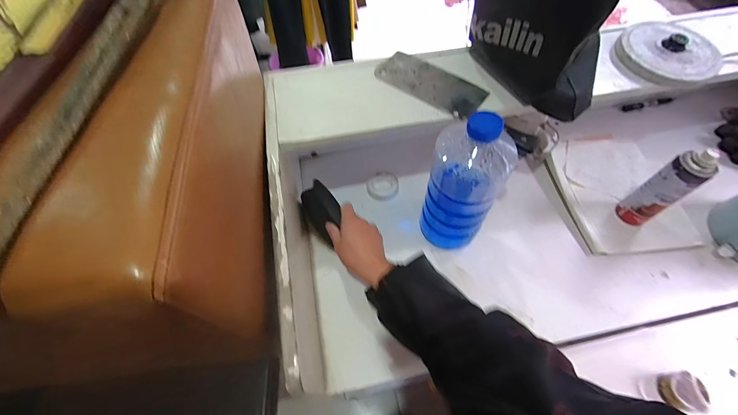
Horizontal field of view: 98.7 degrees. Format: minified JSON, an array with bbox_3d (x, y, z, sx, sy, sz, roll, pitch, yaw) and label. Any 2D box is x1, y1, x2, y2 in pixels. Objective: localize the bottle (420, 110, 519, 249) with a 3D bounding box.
[{"bbox_3d":[0.136,-0.022,0.469,0.102,0.254,0.079,18,61,11],"label":"bottle"}]

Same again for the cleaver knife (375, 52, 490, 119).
[{"bbox_3d":[0.098,-0.197,0.506,0.167,0.011,0.079,33,67,17],"label":"cleaver knife"}]

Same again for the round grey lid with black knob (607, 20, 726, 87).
[{"bbox_3d":[0.492,-0.253,0.521,0.135,0.040,0.143,-31,64,-16],"label":"round grey lid with black knob"}]

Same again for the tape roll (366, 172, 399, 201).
[{"bbox_3d":[0.028,-0.041,0.625,0.062,0.019,0.054,-20,61,-11],"label":"tape roll"}]

